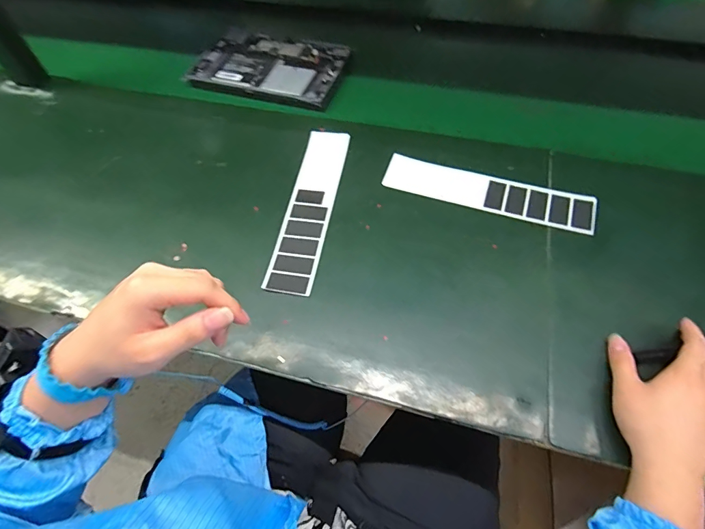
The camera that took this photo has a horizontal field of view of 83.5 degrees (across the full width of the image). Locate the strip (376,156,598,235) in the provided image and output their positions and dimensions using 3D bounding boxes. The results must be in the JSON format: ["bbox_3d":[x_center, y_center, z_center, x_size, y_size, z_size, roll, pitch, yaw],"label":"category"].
[{"bbox_3d":[0.176,-0.096,0.524,0.266,0.006,0.059,16,62,13],"label":"strip"}]

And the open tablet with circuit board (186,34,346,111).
[{"bbox_3d":[-0.147,-0.349,0.698,0.262,0.021,0.158,15,61,10],"label":"open tablet with circuit board"}]

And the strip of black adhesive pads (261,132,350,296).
[{"bbox_3d":[-0.055,-0.080,0.531,0.055,0.006,0.263,8,61,7],"label":"strip of black adhesive pads"}]

